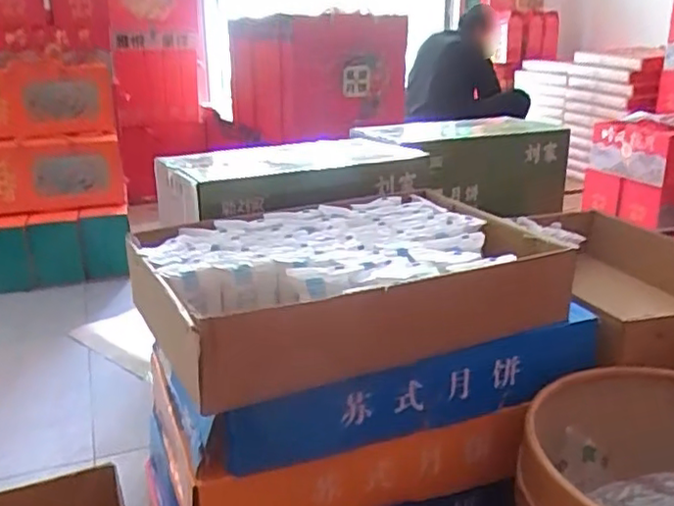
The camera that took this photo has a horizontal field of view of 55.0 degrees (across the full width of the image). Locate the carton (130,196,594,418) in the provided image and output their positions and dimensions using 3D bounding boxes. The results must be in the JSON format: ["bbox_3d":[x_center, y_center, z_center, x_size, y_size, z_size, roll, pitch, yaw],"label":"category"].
[{"bbox_3d":[0.014,0.027,0.780,0.455,0.090,0.301,-11,22,-26],"label":"carton"}]

